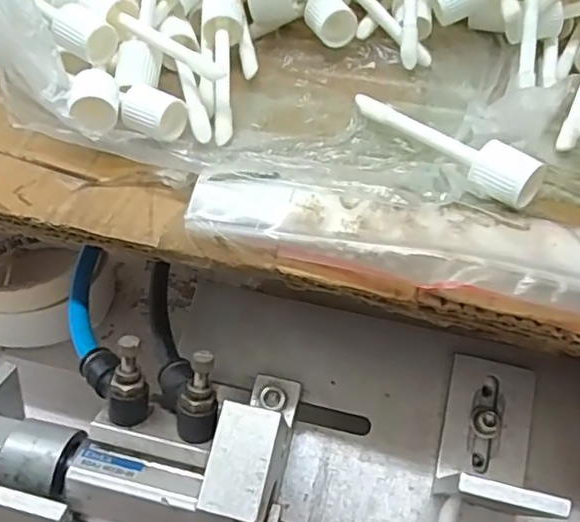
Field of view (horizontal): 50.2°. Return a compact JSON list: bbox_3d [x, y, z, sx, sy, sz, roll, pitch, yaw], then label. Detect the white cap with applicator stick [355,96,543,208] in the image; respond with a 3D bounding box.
[{"bbox_3d":[0.055,-0.045,0.233,0.080,0.021,0.017,37,59,25],"label":"white cap with applicator stick"}]

